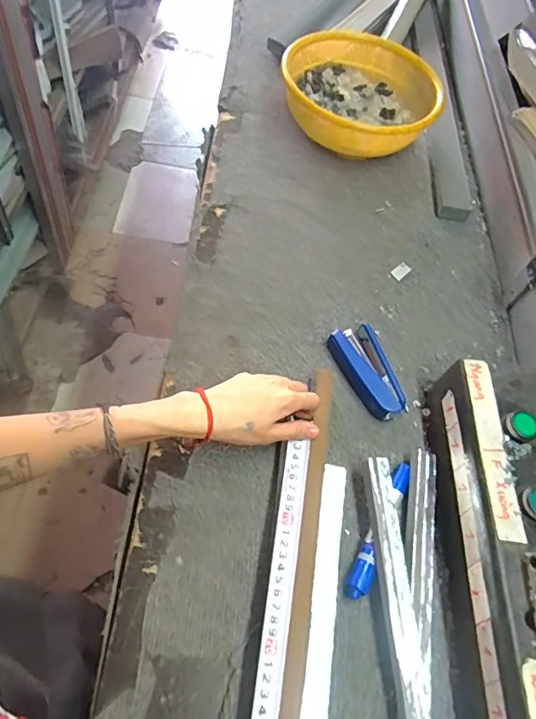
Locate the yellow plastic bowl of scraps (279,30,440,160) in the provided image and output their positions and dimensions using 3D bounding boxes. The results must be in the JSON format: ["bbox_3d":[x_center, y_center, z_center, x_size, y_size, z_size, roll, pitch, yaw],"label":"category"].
[{"bbox_3d":[0.139,-0.398,0.736,0.230,0.075,0.240,26,59,5],"label":"yellow plastic bowl of scraps"}]

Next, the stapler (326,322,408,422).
[{"bbox_3d":[0.115,0.012,0.539,0.054,0.020,0.108,-18,65,-19],"label":"stapler"}]

